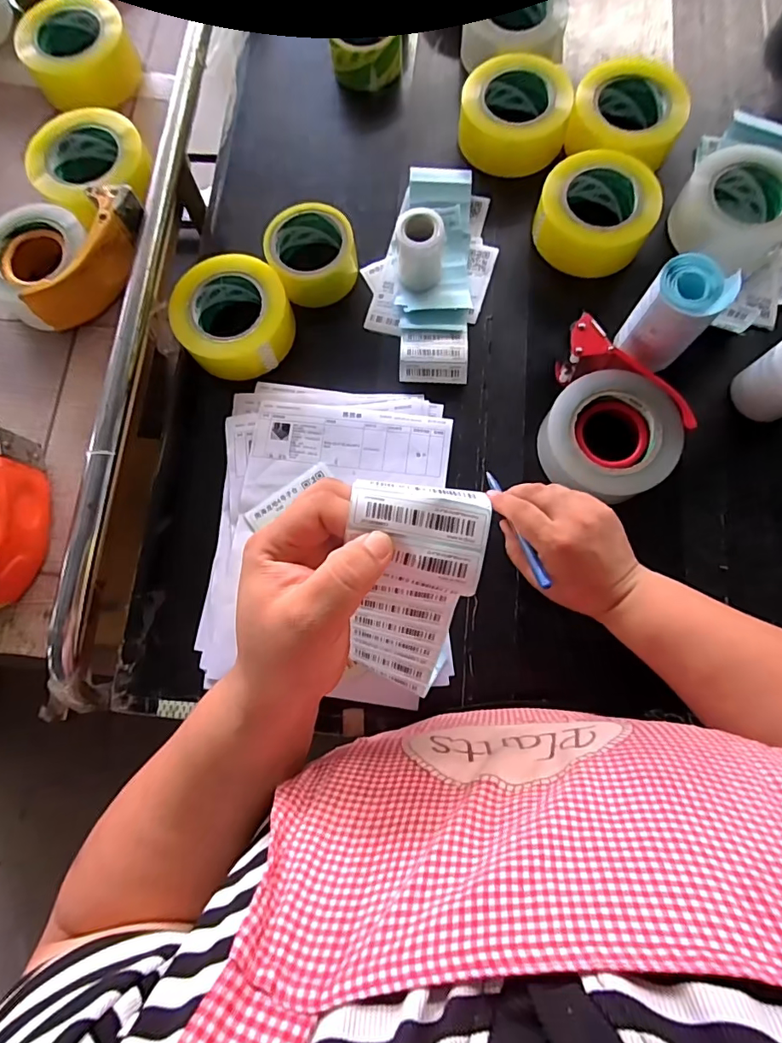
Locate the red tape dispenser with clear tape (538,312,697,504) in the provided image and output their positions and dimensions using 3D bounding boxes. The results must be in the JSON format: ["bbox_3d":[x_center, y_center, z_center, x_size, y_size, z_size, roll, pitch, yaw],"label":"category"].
[{"bbox_3d":[0.216,-0.097,0.479,0.124,0.063,0.160,20,79,5],"label":"red tape dispenser with clear tape"}]

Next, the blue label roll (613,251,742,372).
[{"bbox_3d":[0.269,-0.197,0.467,0.064,0.095,0.066,0,78,1],"label":"blue label roll"}]

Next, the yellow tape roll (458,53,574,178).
[{"bbox_3d":[0.144,-0.471,0.564,0.121,0.061,0.121,0,78,1],"label":"yellow tape roll"}]

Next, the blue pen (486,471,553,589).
[{"bbox_3d":[0.107,0.002,0.422,0.007,0.009,0.128,-14,52,-2],"label":"blue pen"}]

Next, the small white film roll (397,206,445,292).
[{"bbox_3d":[0.033,-0.290,0.521,0.050,0.063,0.050,0,78,1],"label":"small white film roll"}]

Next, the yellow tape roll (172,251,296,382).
[{"bbox_3d":[-0.170,-0.221,0.522,0.120,0.053,0.111,0,78,1],"label":"yellow tape roll"}]

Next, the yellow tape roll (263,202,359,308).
[{"bbox_3d":[-0.088,-0.299,0.540,0.094,0.047,0.094,0,78,1],"label":"yellow tape roll"}]

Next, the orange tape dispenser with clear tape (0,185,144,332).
[{"bbox_3d":[-0.340,-0.282,0.509,0.129,0.060,0.162,30,80,7],"label":"orange tape dispenser with clear tape"}]

